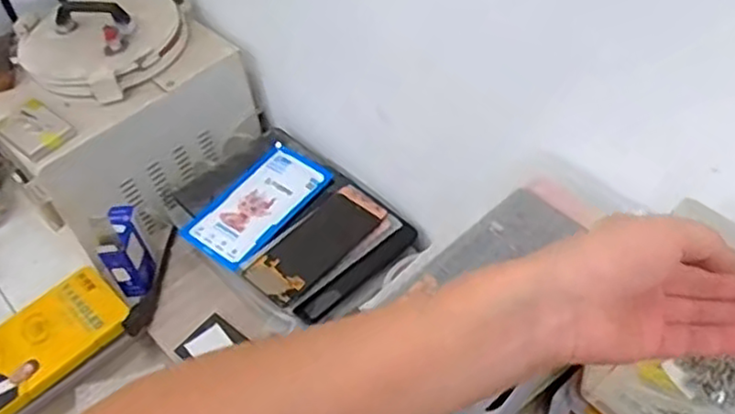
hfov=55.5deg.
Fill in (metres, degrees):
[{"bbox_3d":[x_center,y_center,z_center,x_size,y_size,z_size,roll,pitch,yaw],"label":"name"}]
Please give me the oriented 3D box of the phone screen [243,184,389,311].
[{"bbox_3d":[-0.058,0.041,0.811,0.078,0.009,0.178,31,58,30],"label":"phone screen"}]

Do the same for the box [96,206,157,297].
[{"bbox_3d":[-0.291,0.052,0.847,0.040,0.111,0.076,-11,48,-4],"label":"box"}]

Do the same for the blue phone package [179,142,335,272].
[{"bbox_3d":[-0.132,-0.006,0.864,0.104,0.016,0.187,26,55,26],"label":"blue phone package"}]

